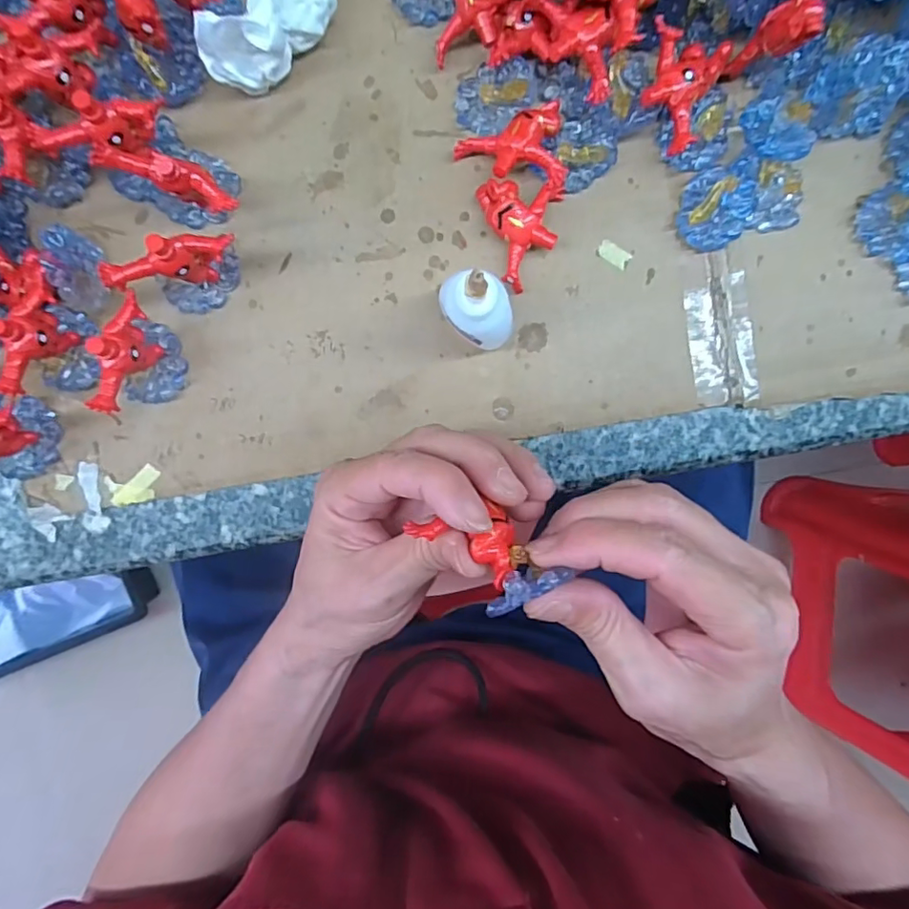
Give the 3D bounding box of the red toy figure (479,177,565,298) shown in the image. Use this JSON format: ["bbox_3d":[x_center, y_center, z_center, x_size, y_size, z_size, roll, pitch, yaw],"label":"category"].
[{"bbox_3d":[0.028,-0.098,0.251,0.036,0.015,0.044,4,93,1],"label":"red toy figure"}]

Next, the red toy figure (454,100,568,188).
[{"bbox_3d":[0.024,-0.132,0.248,0.046,0.016,0.031,-8,93,1],"label":"red toy figure"}]

